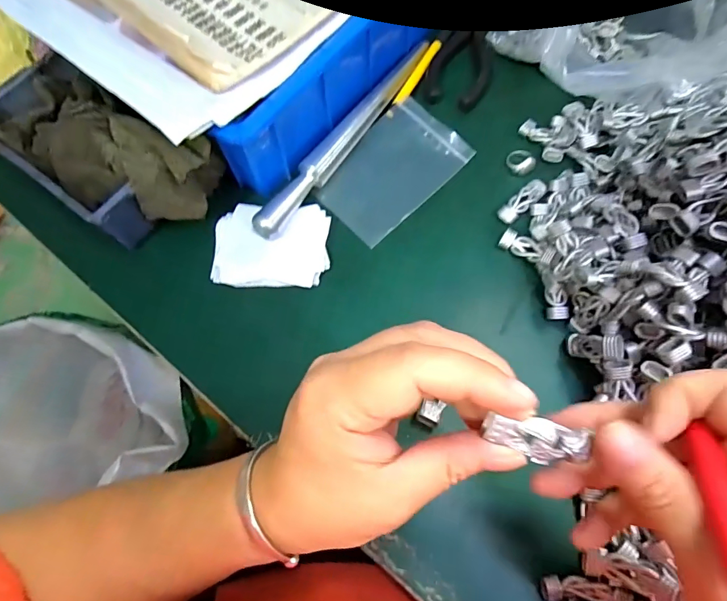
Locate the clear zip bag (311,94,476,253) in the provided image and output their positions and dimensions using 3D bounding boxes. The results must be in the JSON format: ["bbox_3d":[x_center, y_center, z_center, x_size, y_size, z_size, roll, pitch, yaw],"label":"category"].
[{"bbox_3d":[0.023,-0.106,0.350,0.077,0.008,0.124,40,75,15],"label":"clear zip bag"}]

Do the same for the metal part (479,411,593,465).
[{"bbox_3d":[0.066,0.054,0.168,0.043,0.010,0.015,18,69,-11],"label":"metal part"}]

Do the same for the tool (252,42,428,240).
[{"bbox_3d":[-0.011,-0.135,0.352,0.019,0.028,0.228,31,73,13],"label":"tool"}]

